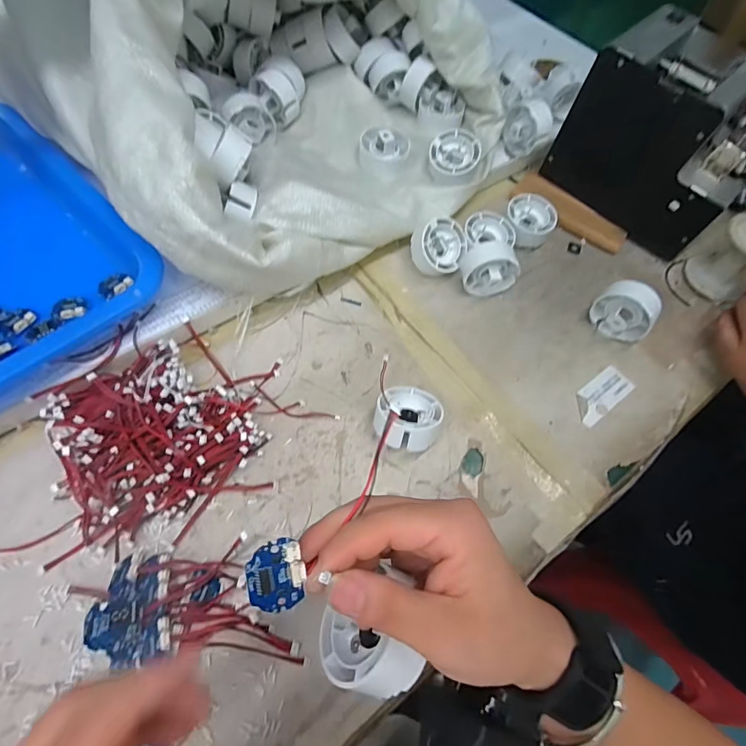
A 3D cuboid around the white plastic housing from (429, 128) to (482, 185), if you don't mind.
[{"bbox_3d":[0.086,-0.232,0.456,0.052,0.029,0.049,0,80,2],"label":"white plastic housing"}]

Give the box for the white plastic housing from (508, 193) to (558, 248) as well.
[{"bbox_3d":[0.169,-0.163,0.463,0.051,0.035,0.053,1,61,-3],"label":"white plastic housing"}]

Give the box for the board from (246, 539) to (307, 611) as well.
[{"bbox_3d":[-0.038,0.081,0.169,0.022,0.004,0.028,-5,93,-16],"label":"board"}]

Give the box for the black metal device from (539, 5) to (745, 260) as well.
[{"bbox_3d":[0.314,-0.251,0.453,0.173,0.153,0.137,42,67,18],"label":"black metal device"}]

